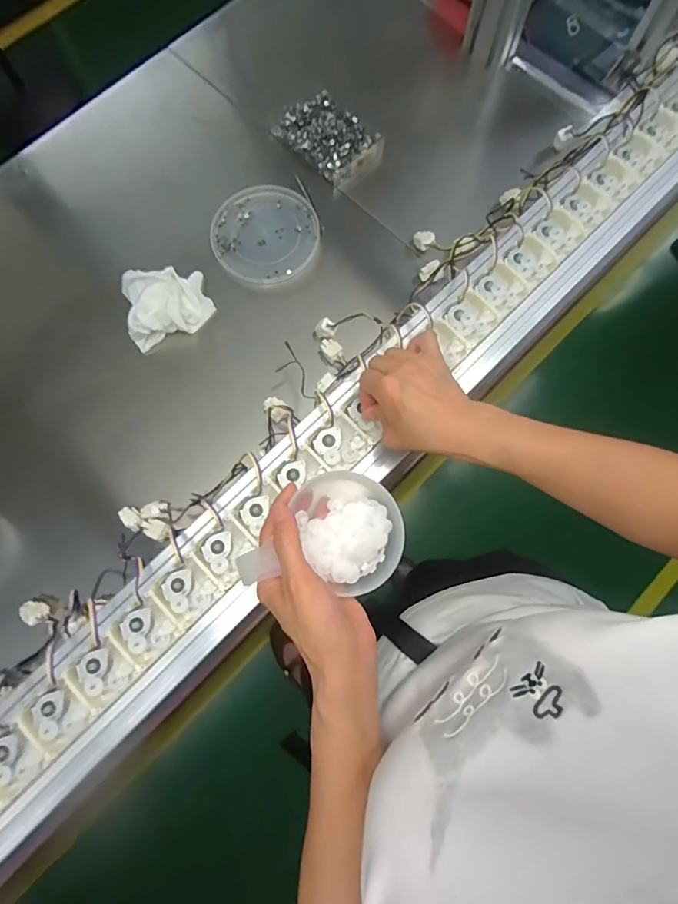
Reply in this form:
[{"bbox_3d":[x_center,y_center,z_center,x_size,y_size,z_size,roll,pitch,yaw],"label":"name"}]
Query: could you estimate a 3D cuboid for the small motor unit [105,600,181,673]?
[{"bbox_3d":[-0.182,0.172,0.429,0.045,0.018,0.047,-38,79,-9],"label":"small motor unit"}]

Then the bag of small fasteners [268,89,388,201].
[{"bbox_3d":[-0.014,-0.504,0.731,0.112,0.022,0.171,-42,80,-10],"label":"bag of small fasteners"}]

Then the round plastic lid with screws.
[{"bbox_3d":[-0.114,-0.337,0.695,0.157,0.016,0.173,-26,77,-7],"label":"round plastic lid with screws"}]

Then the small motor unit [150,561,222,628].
[{"bbox_3d":[-0.145,0.132,0.437,0.046,0.019,0.051,43,79,9],"label":"small motor unit"}]

